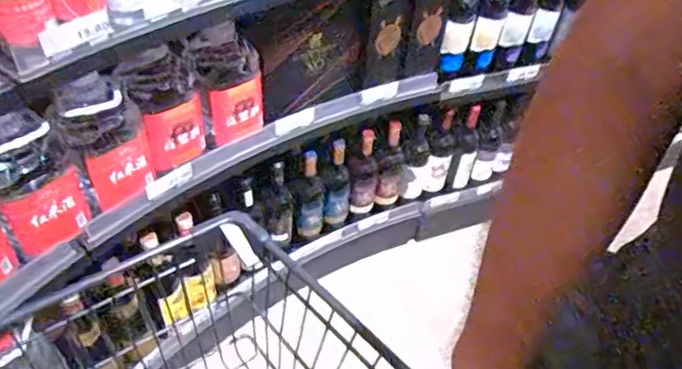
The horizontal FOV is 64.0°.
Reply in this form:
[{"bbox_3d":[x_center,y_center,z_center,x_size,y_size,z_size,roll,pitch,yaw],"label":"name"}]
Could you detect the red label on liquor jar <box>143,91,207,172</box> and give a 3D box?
[{"bbox_3d":[-0.276,-0.086,0.917,0.012,0.121,0.105,37,53,27],"label":"red label on liquor jar"}]

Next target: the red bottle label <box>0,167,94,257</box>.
[{"bbox_3d":[-0.421,0.043,0.795,0.016,0.105,0.107,34,52,25],"label":"red bottle label"}]

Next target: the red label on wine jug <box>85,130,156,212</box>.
[{"bbox_3d":[-0.342,-0.021,0.862,0.011,0.104,0.102,34,52,25],"label":"red label on wine jug"}]

